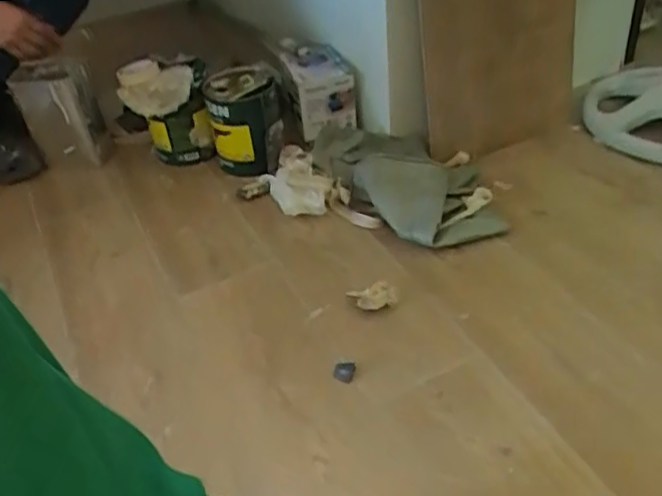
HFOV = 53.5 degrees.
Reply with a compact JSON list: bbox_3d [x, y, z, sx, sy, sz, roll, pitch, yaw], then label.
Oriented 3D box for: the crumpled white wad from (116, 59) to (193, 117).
[{"bbox_3d":[-0.384,-0.351,1.440,0.154,0.107,0.090,-17,42,-12],"label":"crumpled white wad"}]

